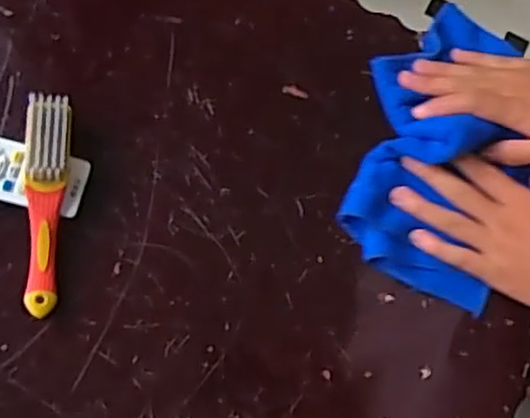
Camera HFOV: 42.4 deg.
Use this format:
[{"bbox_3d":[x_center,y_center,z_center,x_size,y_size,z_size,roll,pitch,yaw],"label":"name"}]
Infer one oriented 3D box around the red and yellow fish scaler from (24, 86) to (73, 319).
[{"bbox_3d":[-0.171,-0.006,0.528,0.031,0.036,0.168,2,74,-2],"label":"red and yellow fish scaler"}]

